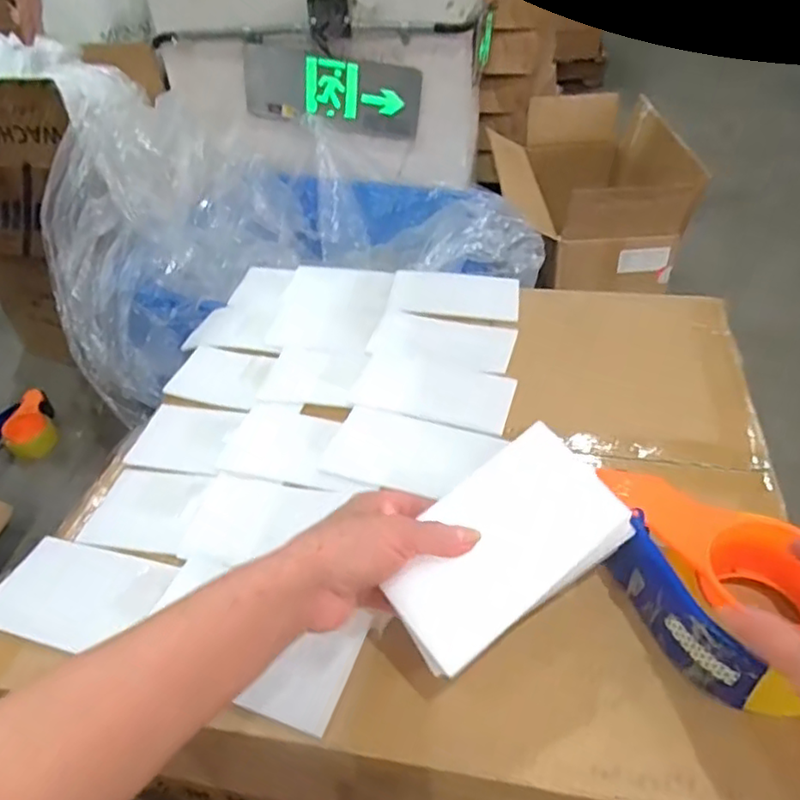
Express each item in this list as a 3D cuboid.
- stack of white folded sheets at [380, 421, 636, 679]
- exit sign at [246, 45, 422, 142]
[{"bbox_3d":[0.059,0.083,0.381,0.144,0.010,0.083,-33,69,-14],"label":"stack of white folded sheets"},{"bbox_3d":[-0.141,-0.625,1.327,0.359,0.134,0.033,12,37,7],"label":"exit sign"}]

